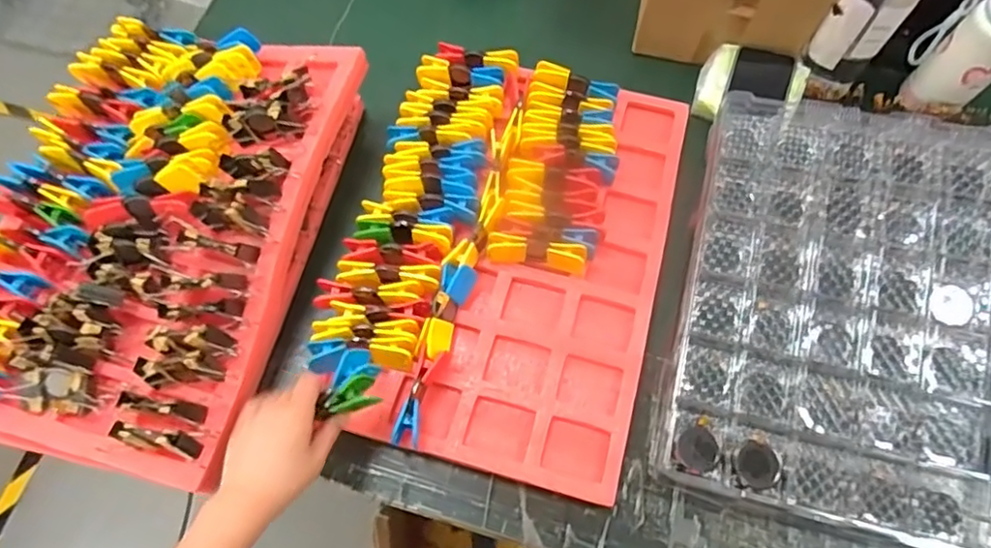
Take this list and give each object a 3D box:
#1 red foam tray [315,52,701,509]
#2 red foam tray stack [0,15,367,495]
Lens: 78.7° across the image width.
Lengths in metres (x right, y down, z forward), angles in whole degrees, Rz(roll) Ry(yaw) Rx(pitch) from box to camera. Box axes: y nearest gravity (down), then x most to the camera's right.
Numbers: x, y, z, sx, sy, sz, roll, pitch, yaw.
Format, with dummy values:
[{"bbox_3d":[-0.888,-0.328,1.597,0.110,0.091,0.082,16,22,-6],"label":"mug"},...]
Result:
[{"bbox_3d":[0.016,-0.038,0.683,0.337,0.050,0.483,15,69,7],"label":"red foam tray"},{"bbox_3d":[-0.378,-0.055,0.661,0.342,0.100,0.499,13,68,6],"label":"red foam tray stack"}]

